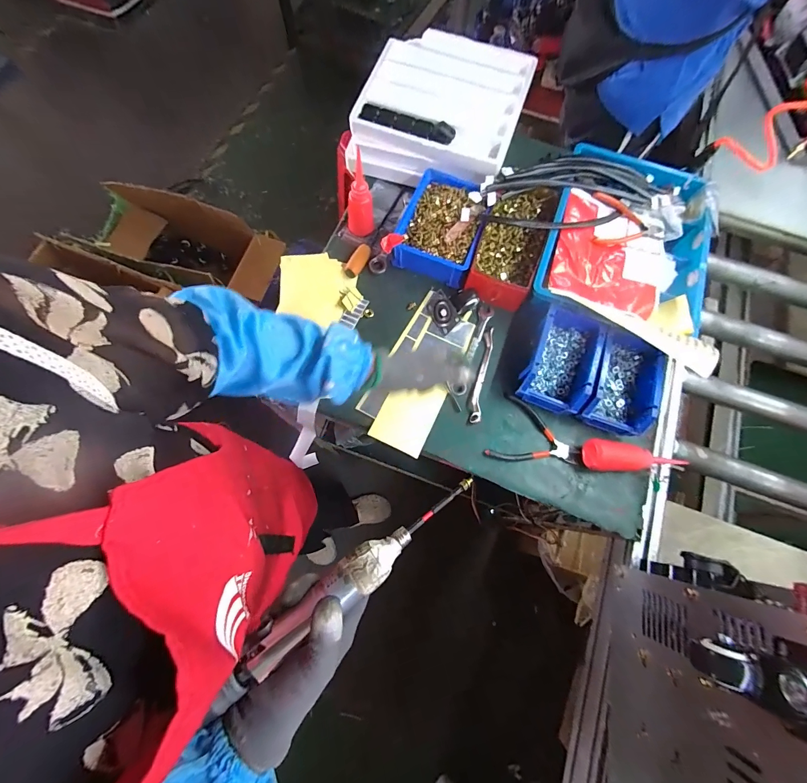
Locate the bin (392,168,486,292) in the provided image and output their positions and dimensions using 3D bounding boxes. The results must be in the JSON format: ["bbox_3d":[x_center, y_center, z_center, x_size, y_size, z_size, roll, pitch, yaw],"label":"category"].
[{"bbox_3d":[0.070,-0.318,0.675,0.155,0.065,0.207,18,73,4],"label":"bin"}]

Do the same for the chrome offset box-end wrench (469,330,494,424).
[{"bbox_3d":[0.138,-0.028,0.620,0.017,0.024,0.176,13,73,2],"label":"chrome offset box-end wrench"}]

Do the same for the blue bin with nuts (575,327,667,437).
[{"bbox_3d":[0.369,-0.014,0.590,0.109,0.062,0.160,23,74,5],"label":"blue bin with nuts"}]

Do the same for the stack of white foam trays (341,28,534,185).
[{"bbox_3d":[0.081,-0.579,0.730,0.310,0.082,0.321,18,73,4],"label":"stack of white foam trays"}]

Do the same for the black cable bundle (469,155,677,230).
[{"bbox_3d":[0.331,-0.363,0.663,0.403,0.038,0.182,-18,74,-7],"label":"black cable bundle"}]

